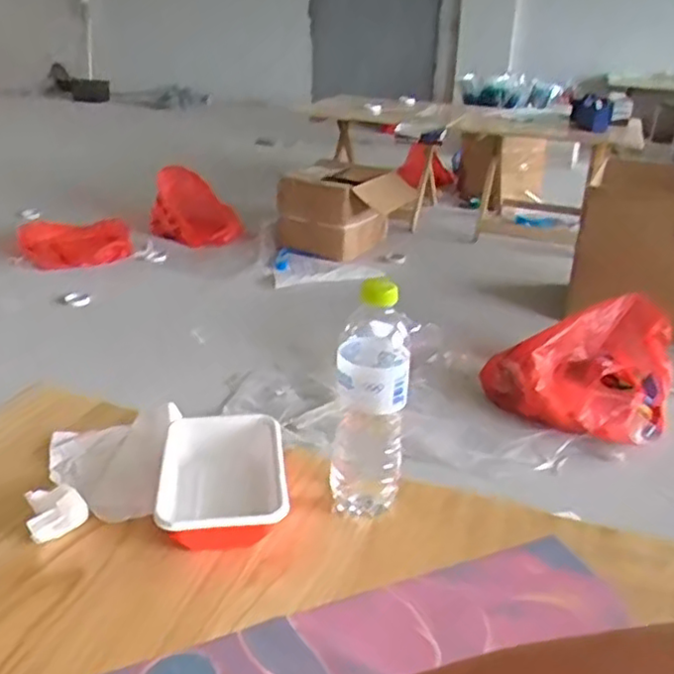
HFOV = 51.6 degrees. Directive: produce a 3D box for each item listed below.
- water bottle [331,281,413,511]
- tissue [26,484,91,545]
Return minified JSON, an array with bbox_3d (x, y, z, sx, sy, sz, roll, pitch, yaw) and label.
[{"bbox_3d":[0.035,0.060,0.686,0.066,0.233,0.069,7,27,11],"label":"water bottle"},{"bbox_3d":[-0.261,0.163,0.651,0.052,0.039,0.029,-9,28,-20],"label":"tissue"}]

